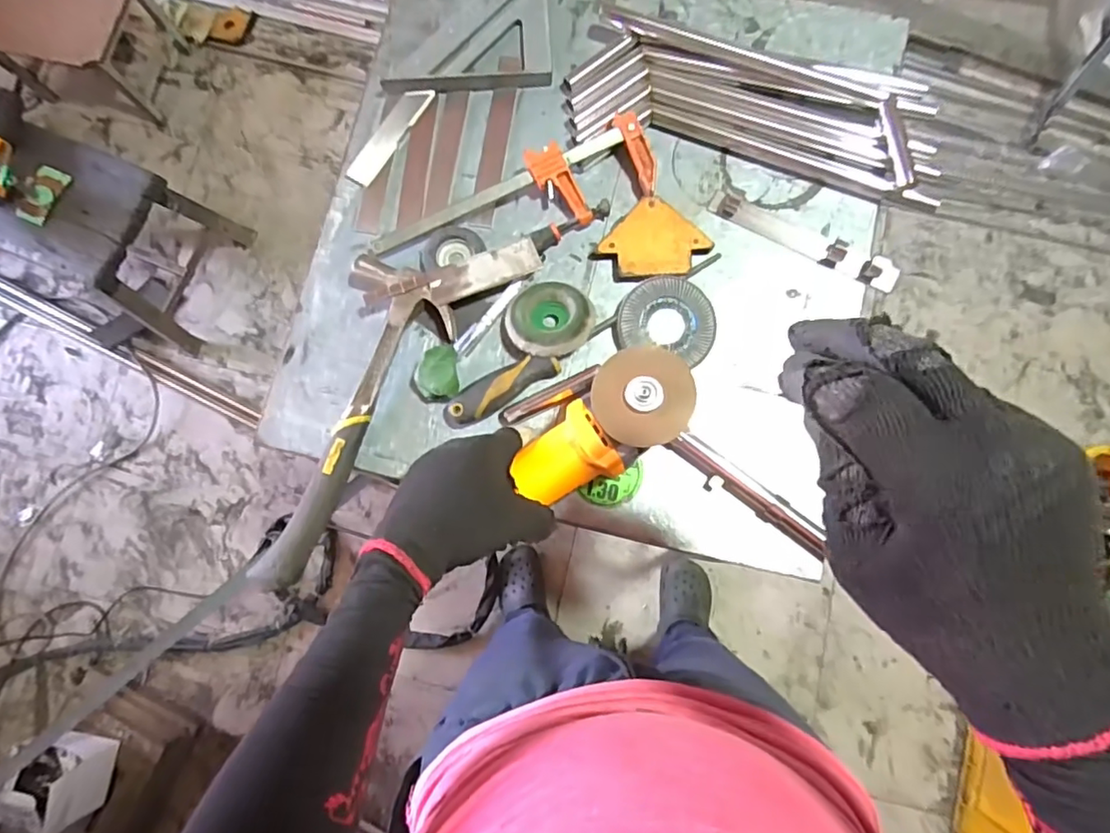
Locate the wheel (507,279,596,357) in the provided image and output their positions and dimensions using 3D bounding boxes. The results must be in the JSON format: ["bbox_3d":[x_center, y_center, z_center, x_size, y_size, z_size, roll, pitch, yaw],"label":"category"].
[{"bbox_3d":[-0.005,-0.094,0.567,0.083,0.026,0.076,0,81,2],"label":"wheel"}]

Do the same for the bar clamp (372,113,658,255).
[{"bbox_3d":[-0.035,-0.206,0.587,0.286,0.029,0.087,-27,80,-2],"label":"bar clamp"}]

